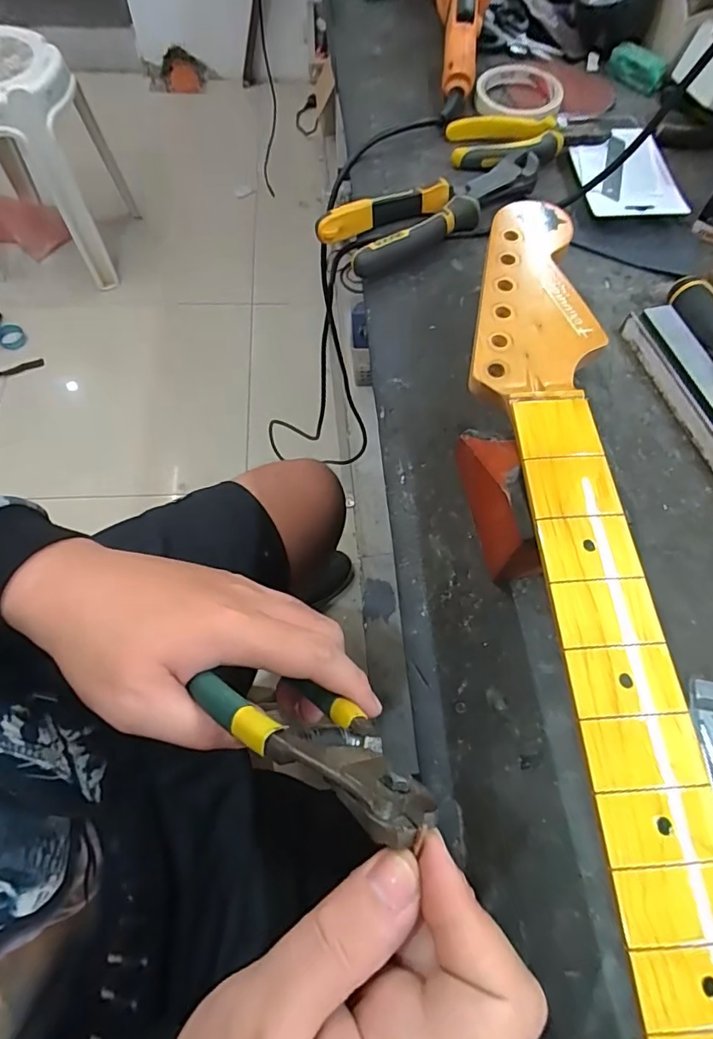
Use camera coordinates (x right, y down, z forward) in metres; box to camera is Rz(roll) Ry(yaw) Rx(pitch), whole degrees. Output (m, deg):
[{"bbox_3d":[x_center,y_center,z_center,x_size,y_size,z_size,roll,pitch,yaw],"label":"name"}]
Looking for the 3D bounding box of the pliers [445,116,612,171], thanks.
[{"bbox_3d":[0.168,-0.364,0.496,0.154,0.024,0.076,-1,64,-3],"label":"pliers"}]

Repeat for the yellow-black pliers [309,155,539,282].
[{"bbox_3d":[0.072,-0.262,0.442,0.203,0.029,0.066,-24,68,-13],"label":"yellow-black pliers"}]

